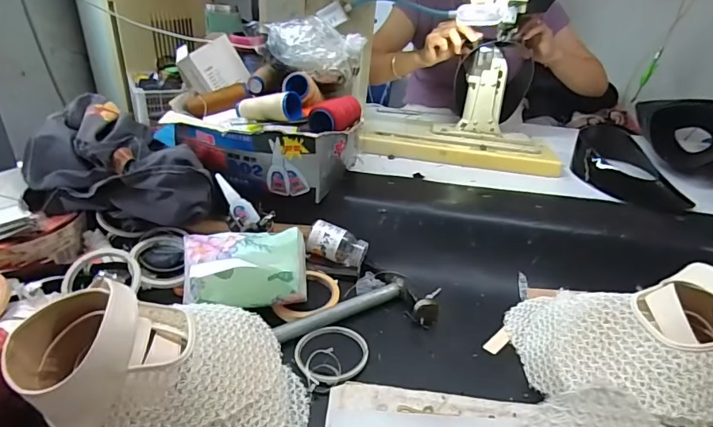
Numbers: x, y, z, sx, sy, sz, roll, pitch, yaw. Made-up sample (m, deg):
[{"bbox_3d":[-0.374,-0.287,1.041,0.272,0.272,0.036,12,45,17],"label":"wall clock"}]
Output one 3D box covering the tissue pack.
[{"bbox_3d":[-0.137,0.069,0.578,0.150,0.074,0.078,-3,32,-10],"label":"tissue pack"}]

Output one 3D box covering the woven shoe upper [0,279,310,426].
[{"bbox_3d":[-0.173,0.139,0.424,0.247,0.122,0.149,-1,31,-8],"label":"woven shoe upper"}]

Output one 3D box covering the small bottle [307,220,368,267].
[{"bbox_3d":[-0.029,0.047,0.685,0.089,0.050,0.046,24,-3,-4],"label":"small bottle"}]

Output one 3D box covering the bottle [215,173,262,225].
[{"bbox_3d":[-0.171,-0.018,0.644,0.087,0.012,0.030,52,44,4],"label":"bottle"}]

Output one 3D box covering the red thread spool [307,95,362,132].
[{"bbox_3d":[-0.034,-0.151,0.711,0.049,0.047,0.099,19,34,24],"label":"red thread spool"}]

